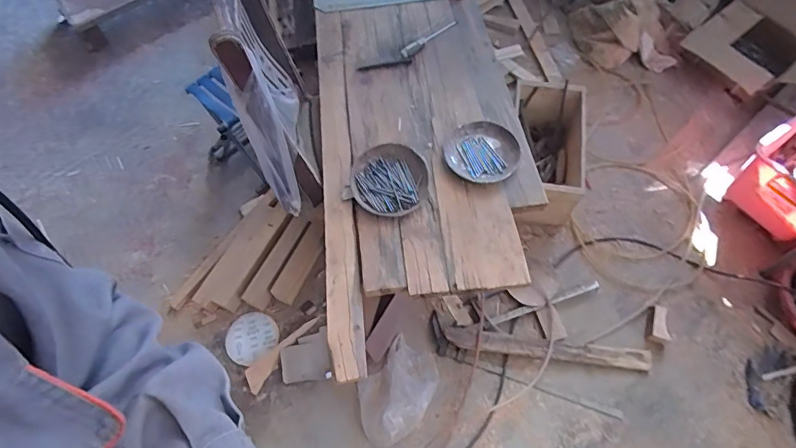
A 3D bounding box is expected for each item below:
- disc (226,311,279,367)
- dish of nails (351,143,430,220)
[{"bbox_3d":[-0.463,0.359,1.488,0.161,0.022,0.153,-27,67,-17],"label":"disc"},{"bbox_3d":[-0.022,-0.110,1.200,0.188,0.049,0.183,-1,62,2],"label":"dish of nails"}]

